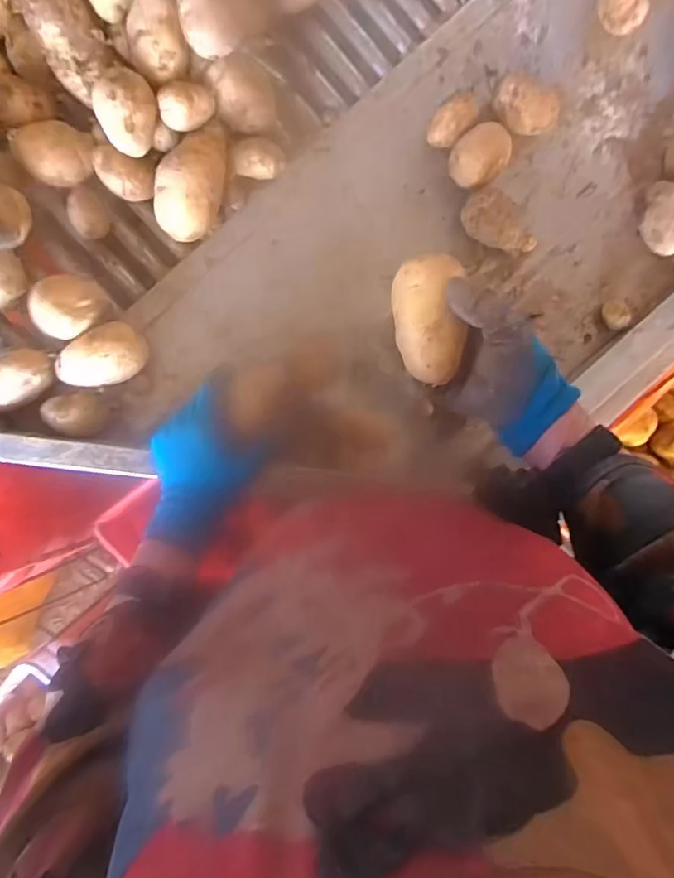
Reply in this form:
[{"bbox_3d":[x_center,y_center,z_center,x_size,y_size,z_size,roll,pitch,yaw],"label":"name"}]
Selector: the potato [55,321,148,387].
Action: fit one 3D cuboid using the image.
[{"bbox_3d":[-0.226,-0.078,0.488,0.076,0.040,0.053,-12,92,0],"label":"potato"}]

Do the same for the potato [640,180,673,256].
[{"bbox_3d":[0.343,-0.228,0.533,0.039,0.047,0.067,1,91,-1],"label":"potato"}]

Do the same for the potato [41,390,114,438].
[{"bbox_3d":[-0.250,-0.024,0.499,0.054,0.030,0.040,-10,92,-1],"label":"potato"}]

